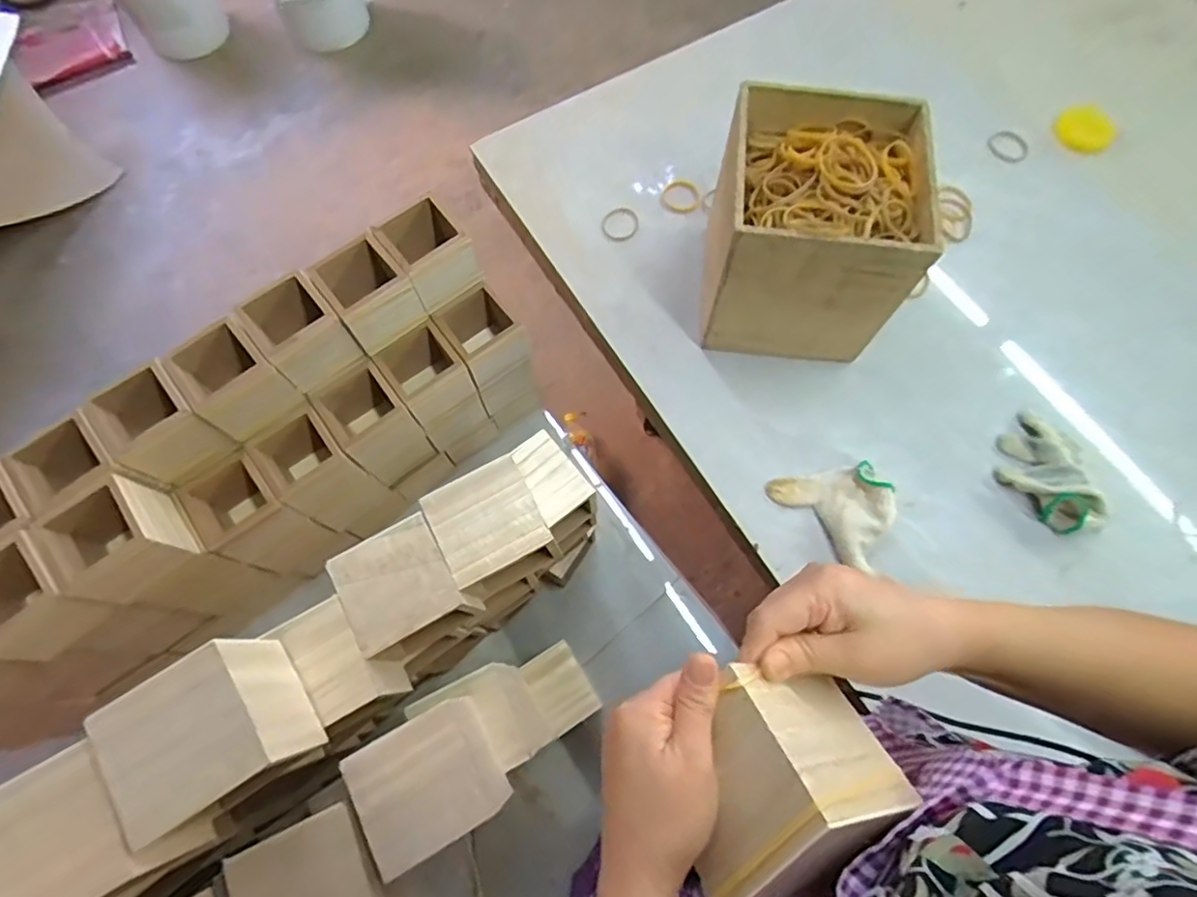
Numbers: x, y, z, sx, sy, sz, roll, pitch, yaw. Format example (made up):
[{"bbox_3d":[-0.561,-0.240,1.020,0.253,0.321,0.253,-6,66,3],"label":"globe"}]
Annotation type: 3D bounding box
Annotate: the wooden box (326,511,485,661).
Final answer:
[{"bbox_3d":[-0.170,0.133,0.558,0.106,0.103,0.105,-27,73,-10],"label":"wooden box"}]

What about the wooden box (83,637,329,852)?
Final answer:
[{"bbox_3d":[-0.268,0.200,0.432,0.102,0.085,0.093,-33,74,-11],"label":"wooden box"}]

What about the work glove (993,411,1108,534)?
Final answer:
[{"bbox_3d":[0.548,0.026,0.760,0.090,0.062,0.164,-5,70,-2],"label":"work glove"}]

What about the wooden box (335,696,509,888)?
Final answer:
[{"bbox_3d":[-0.128,0.263,0.492,0.106,0.082,0.092,-30,73,-11],"label":"wooden box"}]

